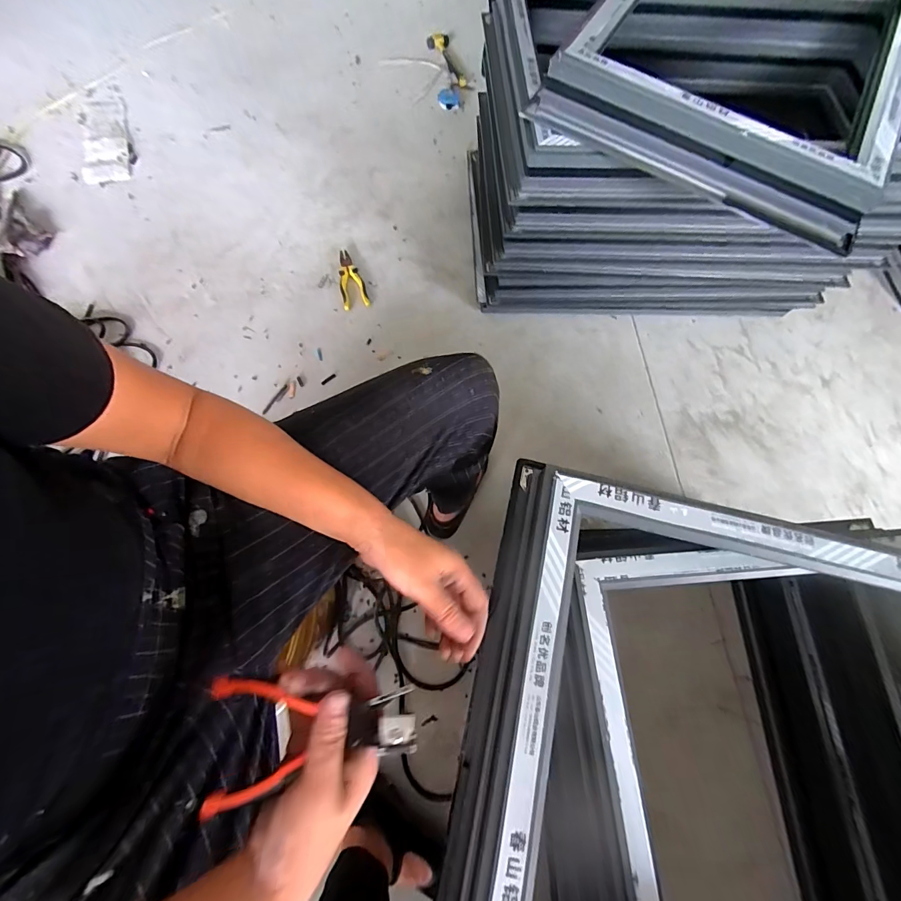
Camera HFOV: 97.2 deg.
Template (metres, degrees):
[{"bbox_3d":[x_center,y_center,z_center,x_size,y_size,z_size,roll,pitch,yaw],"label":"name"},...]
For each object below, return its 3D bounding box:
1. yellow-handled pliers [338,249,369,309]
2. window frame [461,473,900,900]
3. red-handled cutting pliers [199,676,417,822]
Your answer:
[{"bbox_3d":[-0.282,-0.487,1.117,0.069,0.032,0.202,-14,73,-8],"label":"yellow-handled pliers"},{"bbox_3d":[0.420,0.334,0.404,0.783,0.064,0.516,12,70,2],"label":"window frame"},{"bbox_3d":[-0.107,0.211,0.288,0.166,0.017,0.086,-11,70,11],"label":"red-handled cutting pliers"}]

